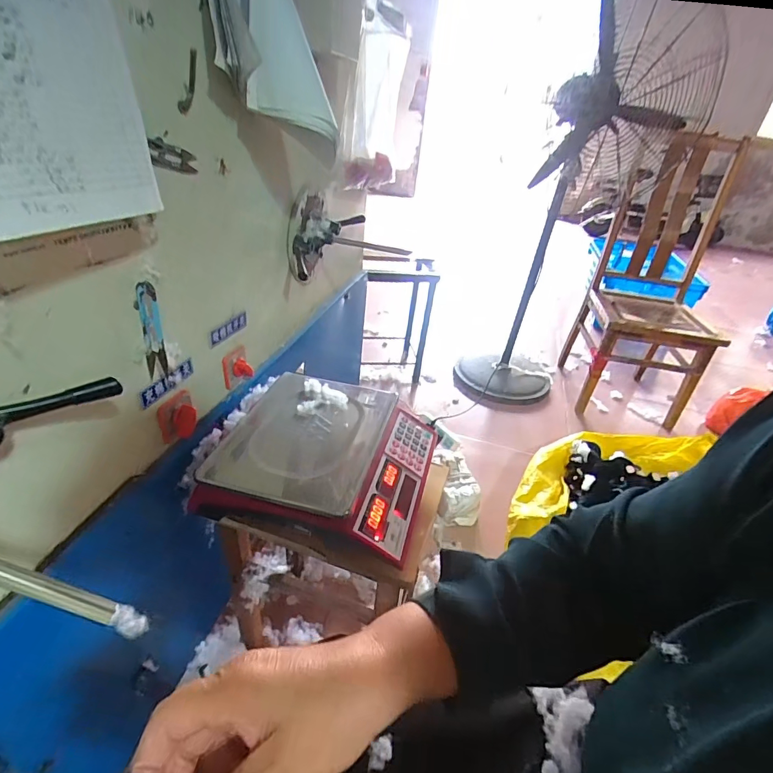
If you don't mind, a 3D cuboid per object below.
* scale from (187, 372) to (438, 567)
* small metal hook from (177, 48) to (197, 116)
[{"bbox_3d":[-0.096,0.108,0.702,0.332,0.096,0.288,10,33,6],"label":"scale"},{"bbox_3d":[-0.218,-0.337,0.477,0.008,0.069,0.021,40,39,3],"label":"small metal hook"}]

